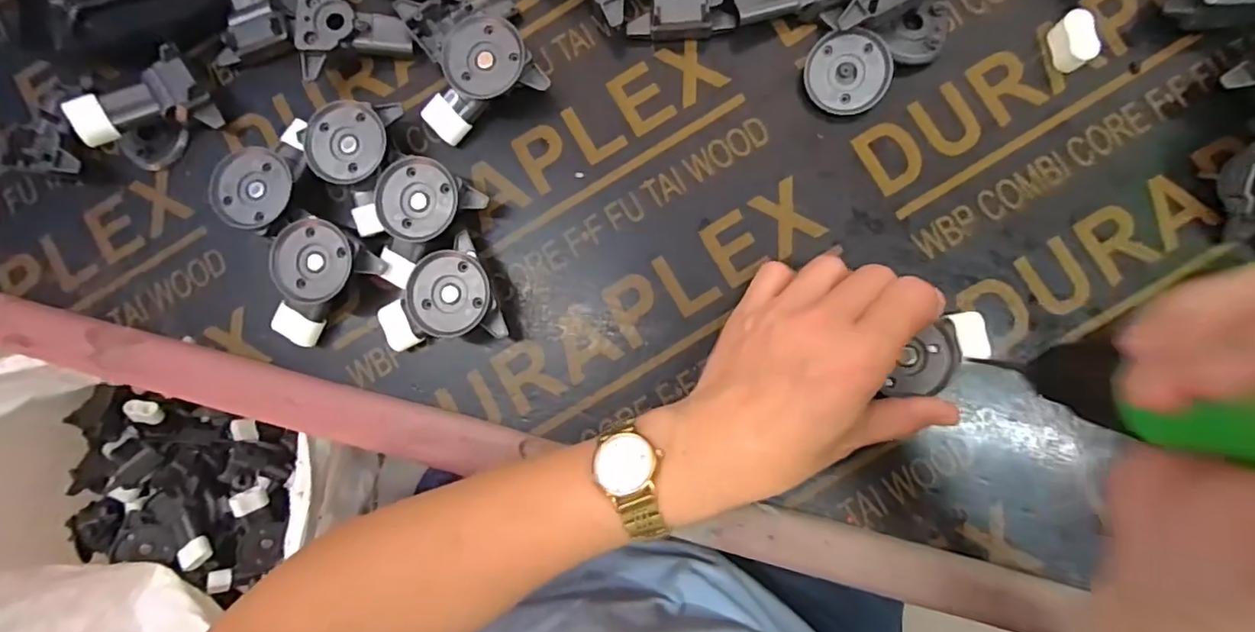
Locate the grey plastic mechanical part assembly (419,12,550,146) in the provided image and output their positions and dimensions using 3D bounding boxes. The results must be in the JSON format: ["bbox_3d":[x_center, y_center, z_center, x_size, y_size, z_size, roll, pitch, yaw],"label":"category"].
[{"bbox_3d":[-0.082,-0.125,0.309,0.064,0.031,0.049,-36,84,-2],"label":"grey plastic mechanical part assembly"}]

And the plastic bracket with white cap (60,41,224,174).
[{"bbox_3d":[-0.262,-0.112,0.317,0.060,0.034,0.046,-41,84,-2],"label":"plastic bracket with white cap"}]

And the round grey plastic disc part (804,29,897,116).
[{"bbox_3d":[0.116,-0.129,0.306,0.042,0.010,0.042,1,98,6],"label":"round grey plastic disc part"}]

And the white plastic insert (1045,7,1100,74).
[{"bbox_3d":[0.228,-0.141,0.294,0.012,0.018,0.026,-17,84,1],"label":"white plastic insert"}]

